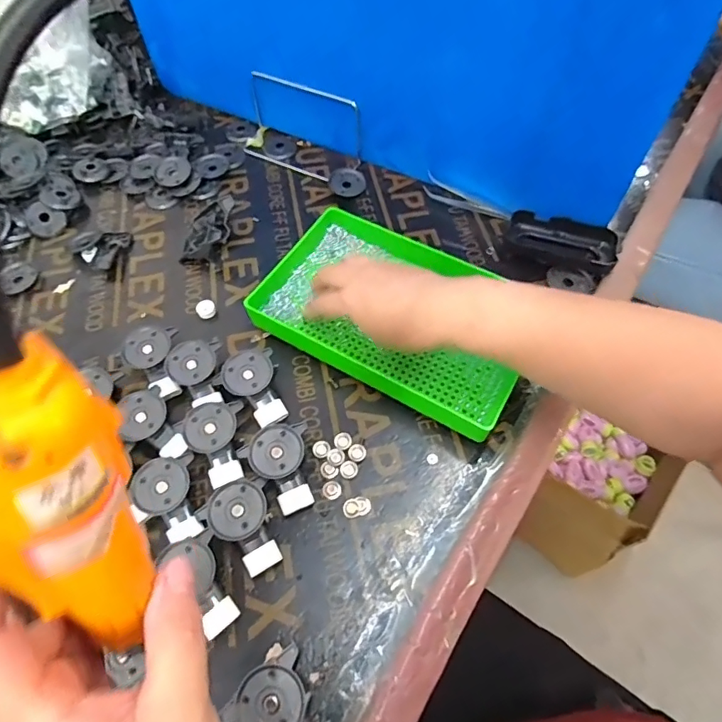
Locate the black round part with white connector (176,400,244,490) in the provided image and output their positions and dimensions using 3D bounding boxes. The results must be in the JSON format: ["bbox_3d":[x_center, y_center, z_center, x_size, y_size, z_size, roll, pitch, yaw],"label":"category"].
[{"bbox_3d":[-0.118,0.067,0.403,0.049,0.021,0.064,-17,60,-9],"label":"black round part with white connector"}]

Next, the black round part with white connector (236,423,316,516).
[{"bbox_3d":[-0.062,0.085,0.394,0.054,0.029,0.065,-23,62,-12],"label":"black round part with white connector"}]

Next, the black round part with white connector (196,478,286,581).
[{"bbox_3d":[-0.088,0.126,0.373,0.052,0.027,0.065,-23,62,-12],"label":"black round part with white connector"}]

